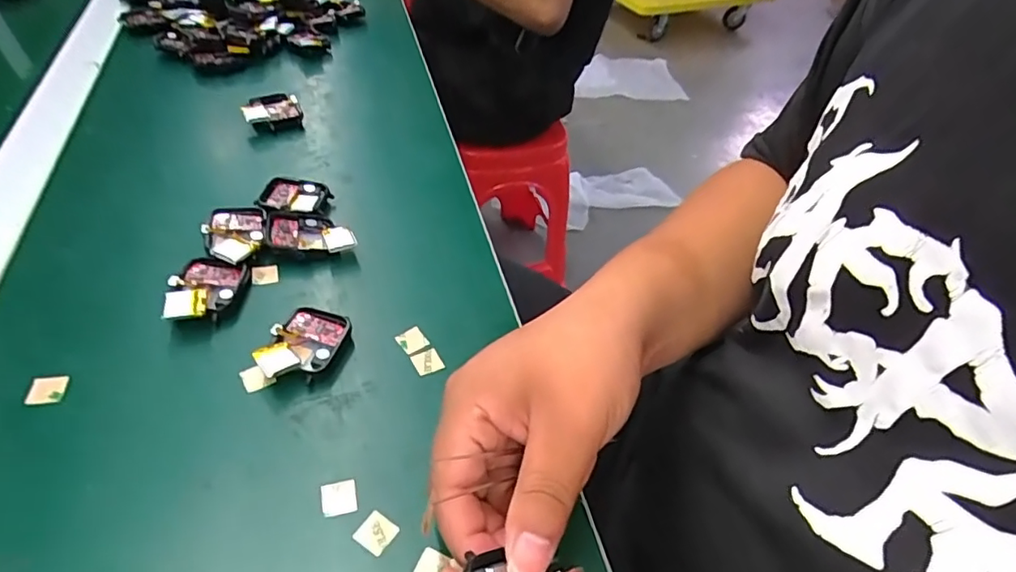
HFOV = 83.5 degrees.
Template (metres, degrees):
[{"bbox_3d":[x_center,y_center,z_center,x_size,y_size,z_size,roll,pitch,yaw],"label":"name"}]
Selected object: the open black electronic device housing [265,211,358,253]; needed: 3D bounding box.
[{"bbox_3d":[-0.134,-0.035,0.387,0.055,0.017,0.041,-6,46,-14],"label":"open black electronic device housing"}]

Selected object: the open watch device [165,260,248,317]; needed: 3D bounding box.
[{"bbox_3d":[-0.180,0.004,0.338,0.037,0.020,0.049,3,45,-5],"label":"open watch device"}]

